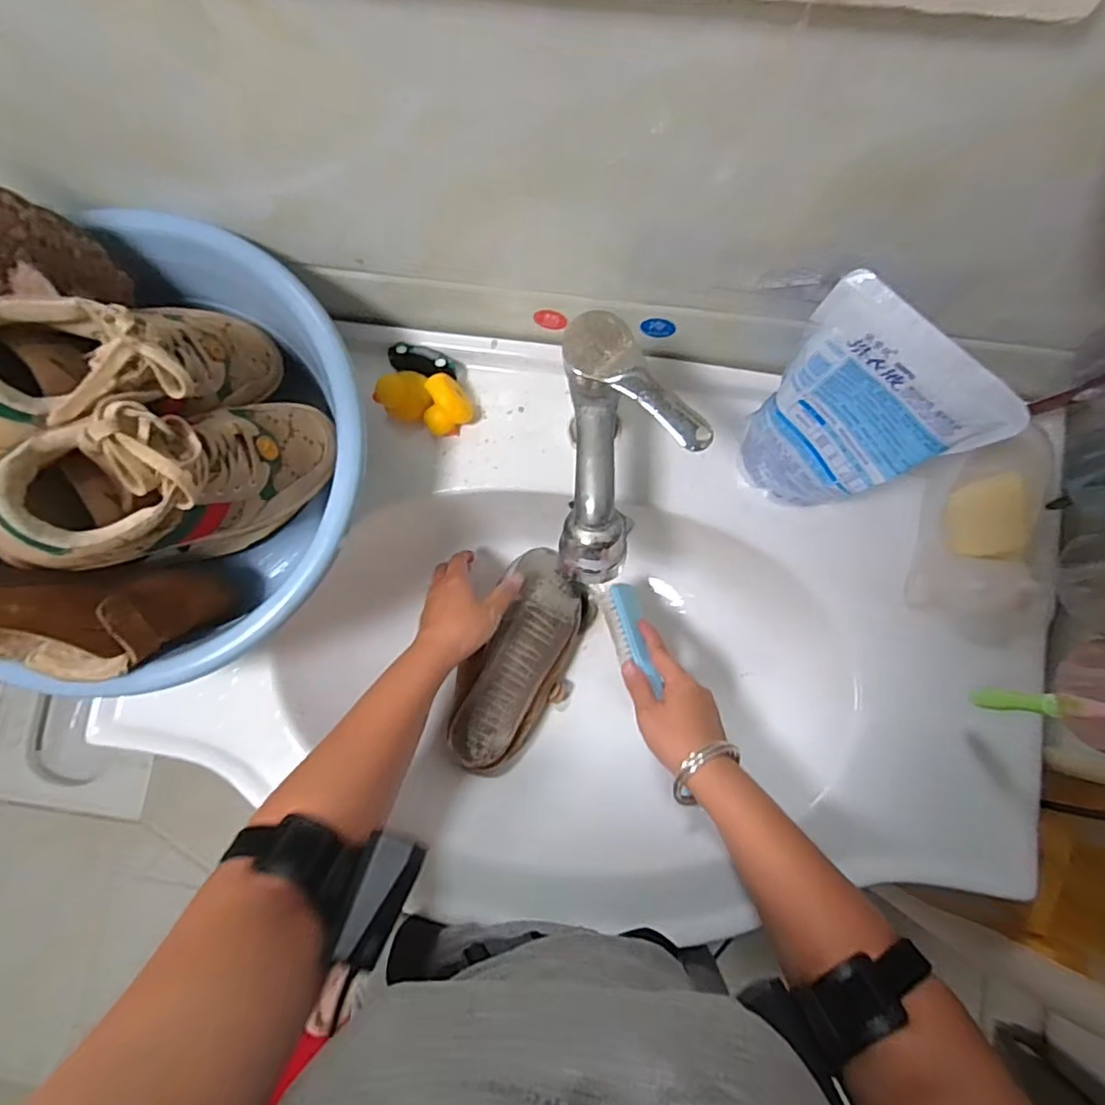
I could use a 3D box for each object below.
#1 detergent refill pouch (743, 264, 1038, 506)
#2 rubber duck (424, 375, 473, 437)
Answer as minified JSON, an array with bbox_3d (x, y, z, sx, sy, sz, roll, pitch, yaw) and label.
[{"bbox_3d":[0.210,-0.084,0.432,0.126,0.208,0.062,37,85,7],"label":"detergent refill pouch"},{"bbox_3d":[-0.098,-0.133,0.532,0.046,0.042,0.042,0,81,3],"label":"rubber duck"}]

